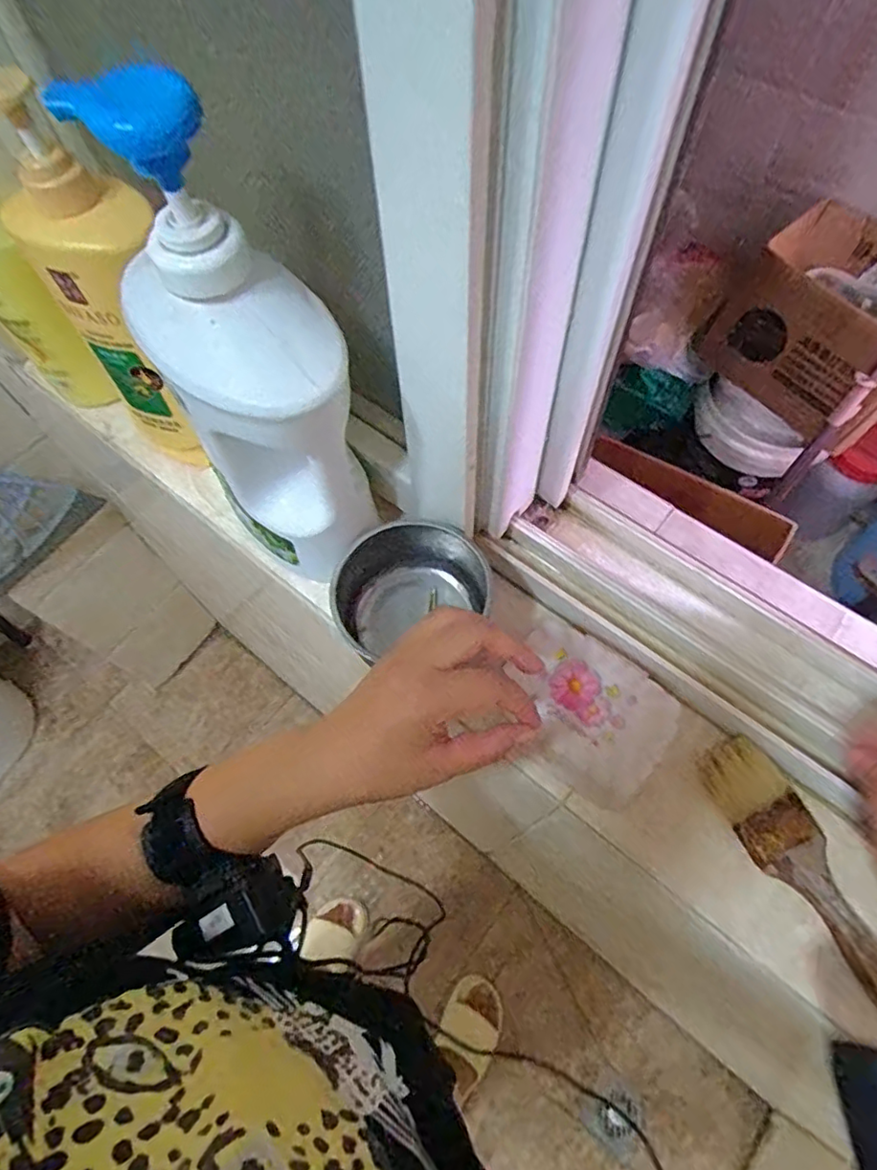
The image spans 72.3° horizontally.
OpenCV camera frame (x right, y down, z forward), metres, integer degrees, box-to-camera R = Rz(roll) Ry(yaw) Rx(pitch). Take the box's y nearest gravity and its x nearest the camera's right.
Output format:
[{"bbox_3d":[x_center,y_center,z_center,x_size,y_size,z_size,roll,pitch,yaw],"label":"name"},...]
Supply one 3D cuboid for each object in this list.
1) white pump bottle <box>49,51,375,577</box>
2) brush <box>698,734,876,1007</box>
[{"bbox_3d":[-0.101,-0.107,0.329,0.090,0.275,0.093,-27,67,-12],"label":"white pump bottle"},{"bbox_3d":[0.221,0.175,0.356,0.042,0.017,0.173,-23,66,-10],"label":"brush"}]

